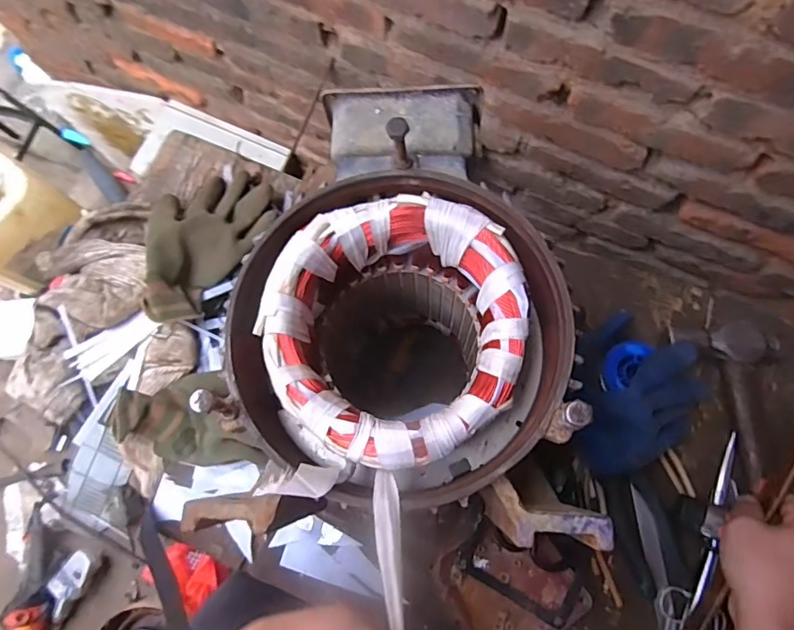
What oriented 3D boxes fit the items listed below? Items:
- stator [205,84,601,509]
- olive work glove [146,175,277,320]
[{"bbox_3d":[0.013,0.004,0.452,0.217,0.264,0.288,14,76,5],"label":"stator"},{"bbox_3d":[-0.240,-0.091,0.603,0.119,0.053,0.212,24,65,8],"label":"olive work glove"}]

